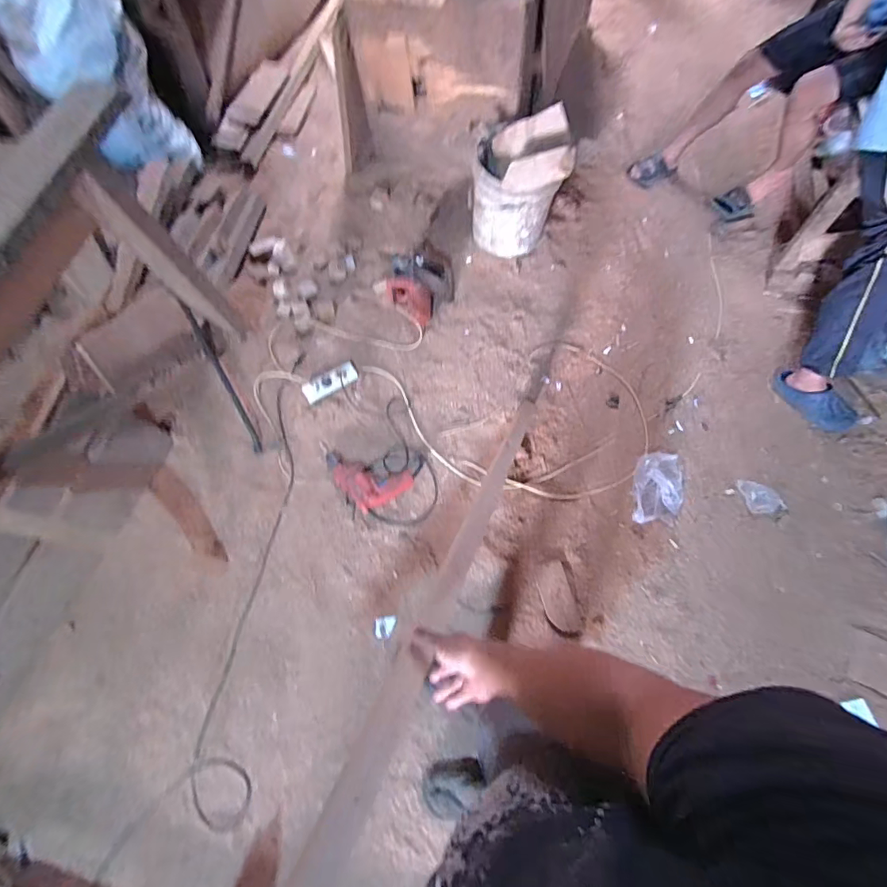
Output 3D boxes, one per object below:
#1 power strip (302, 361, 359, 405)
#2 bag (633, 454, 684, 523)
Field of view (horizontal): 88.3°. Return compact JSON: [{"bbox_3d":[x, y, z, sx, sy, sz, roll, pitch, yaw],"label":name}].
[{"bbox_3d":[-0.384,-0.209,1.557,0.197,0.036,0.073,-30,93,-13],"label":"power strip"},{"bbox_3d":[0.710,0.139,1.502,0.162,0.028,0.246,6,67,4],"label":"bag"}]

